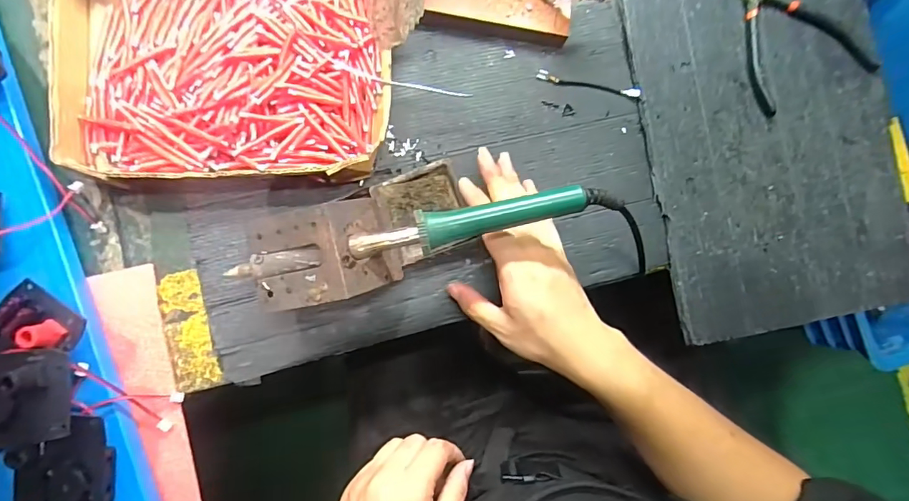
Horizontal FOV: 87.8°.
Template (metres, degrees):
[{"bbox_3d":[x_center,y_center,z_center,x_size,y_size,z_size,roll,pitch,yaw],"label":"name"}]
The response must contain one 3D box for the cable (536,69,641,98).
[{"bbox_3d":[0.127,-0.156,0.445,0.101,0.006,0.010,9,85,-8],"label":"cable"}]

